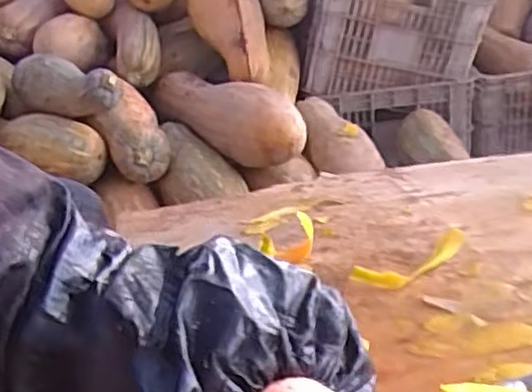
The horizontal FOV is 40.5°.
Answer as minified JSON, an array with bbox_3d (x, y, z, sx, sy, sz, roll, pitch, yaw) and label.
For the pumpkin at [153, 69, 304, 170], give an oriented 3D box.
[{"bbox_3d":[-0.077,-0.142,1.309,0.352,0.120,0.122,17,32,42],"label":"pumpkin"}]

